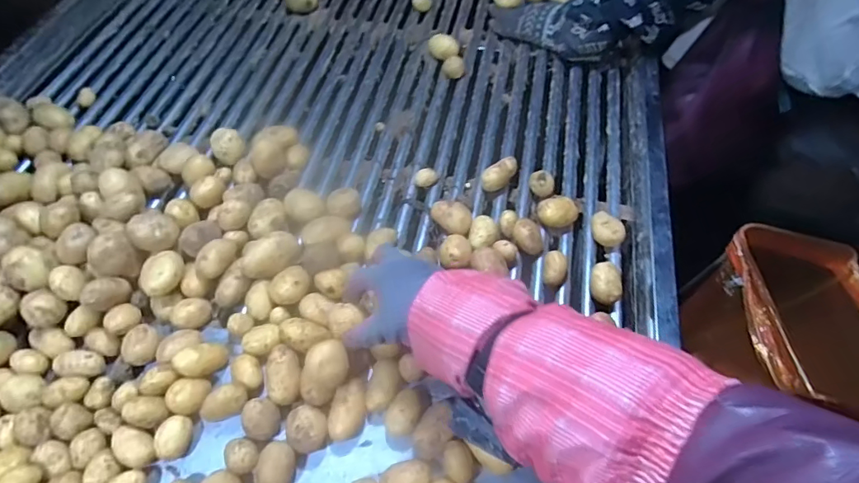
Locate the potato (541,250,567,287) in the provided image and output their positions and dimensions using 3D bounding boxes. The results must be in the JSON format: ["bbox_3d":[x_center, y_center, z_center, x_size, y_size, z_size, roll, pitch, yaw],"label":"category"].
[{"bbox_3d":[0.152,0.033,0.571,0.024,0.024,0.038,4,54,-1],"label":"potato"}]

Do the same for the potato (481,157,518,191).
[{"bbox_3d":[0.095,-0.089,0.647,0.032,0.035,0.054,34,59,19],"label":"potato"}]

